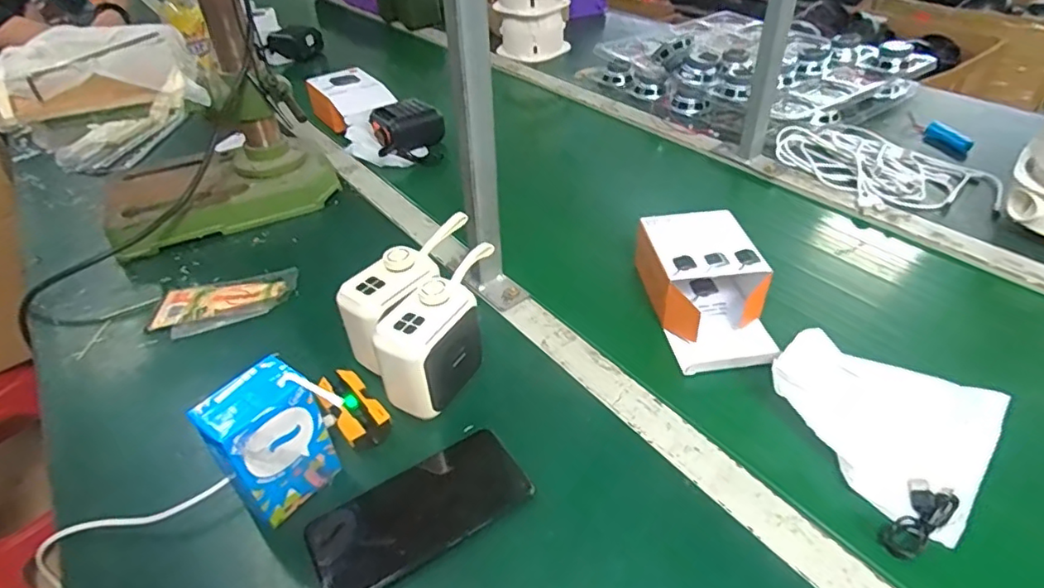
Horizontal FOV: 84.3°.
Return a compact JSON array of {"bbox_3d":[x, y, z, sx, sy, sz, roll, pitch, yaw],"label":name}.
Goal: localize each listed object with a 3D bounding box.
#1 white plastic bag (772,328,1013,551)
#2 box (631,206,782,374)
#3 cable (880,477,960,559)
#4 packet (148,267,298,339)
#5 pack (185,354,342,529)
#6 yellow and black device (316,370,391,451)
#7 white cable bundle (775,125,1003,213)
[{"bbox_3d":[0.280,0.092,0.456,0.154,0.037,0.151,27,47,31],"label":"white plastic bag"},{"bbox_3d":[0.182,-0.007,0.561,0.098,0.065,0.156,-6,39,-5],"label":"box"},{"bbox_3d":[0.276,0.156,0.404,0.071,0.011,0.029,-27,45,-28],"label":"cable"},{"bbox_3d":[-0.319,0.008,0.623,0.142,0.011,0.082,-8,41,-9],"label":"packet"},{"bbox_3d":[-0.176,0.108,0.410,0.048,0.107,0.076,24,45,28],"label":"pack"},{"bbox_3d":[-0.143,0.093,0.483,0.039,0.029,0.076,-28,46,-29],"label":"yellow and black device"},{"bbox_3d":[0.473,-0.169,0.759,0.176,0.029,0.228,-17,43,-19],"label":"white cable bundle"}]

